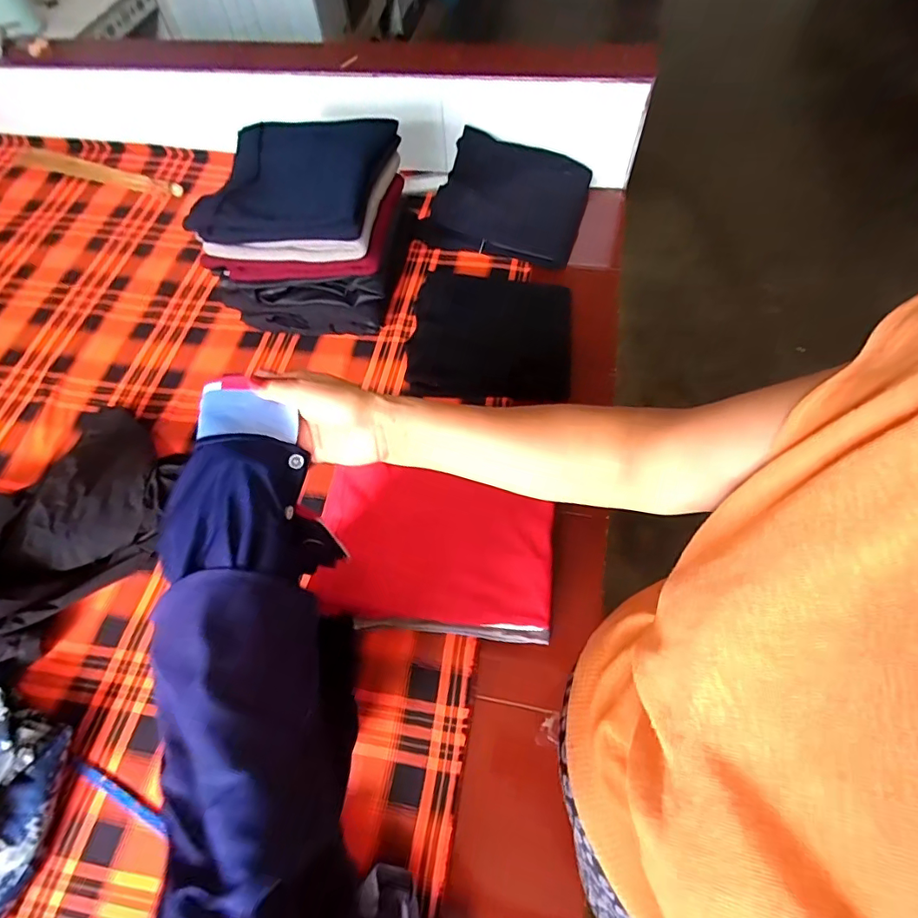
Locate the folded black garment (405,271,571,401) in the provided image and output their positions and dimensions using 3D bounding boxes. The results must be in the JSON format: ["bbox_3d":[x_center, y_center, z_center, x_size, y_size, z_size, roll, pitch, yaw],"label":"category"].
[{"bbox_3d":[0.071,-0.253,1.037,0.326,0.060,0.303,8,66,-5],"label":"folded black garment"}]

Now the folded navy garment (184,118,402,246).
[{"bbox_3d":[-0.292,-0.512,0.910,0.307,0.123,0.274,8,60,8],"label":"folded navy garment"}]

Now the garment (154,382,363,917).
[{"bbox_3d":[-0.139,0.155,0.341,0.129,0.060,0.436,-11,62,-6],"label":"garment"}]

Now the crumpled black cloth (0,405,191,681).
[{"bbox_3d":[-0.659,0.089,0.798,0.337,0.122,0.389,38,67,20],"label":"crumpled black cloth"}]

